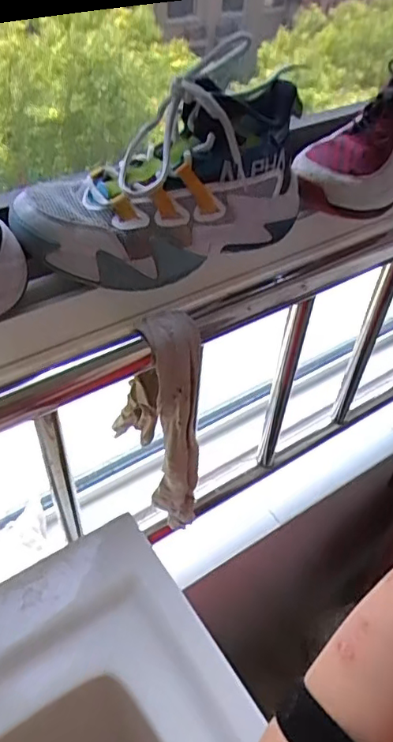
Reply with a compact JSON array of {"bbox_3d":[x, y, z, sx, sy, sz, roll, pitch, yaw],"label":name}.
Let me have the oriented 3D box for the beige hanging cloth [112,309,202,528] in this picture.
[{"bbox_3d":[-0.035,0.053,0.509,0.077,0.245,0.051,1,47,-3],"label":"beige hanging cloth"}]

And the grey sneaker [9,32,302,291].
[{"bbox_3d":[-0.020,-0.156,0.429,0.236,0.130,0.084,-24,53,-24],"label":"grey sneaker"}]

